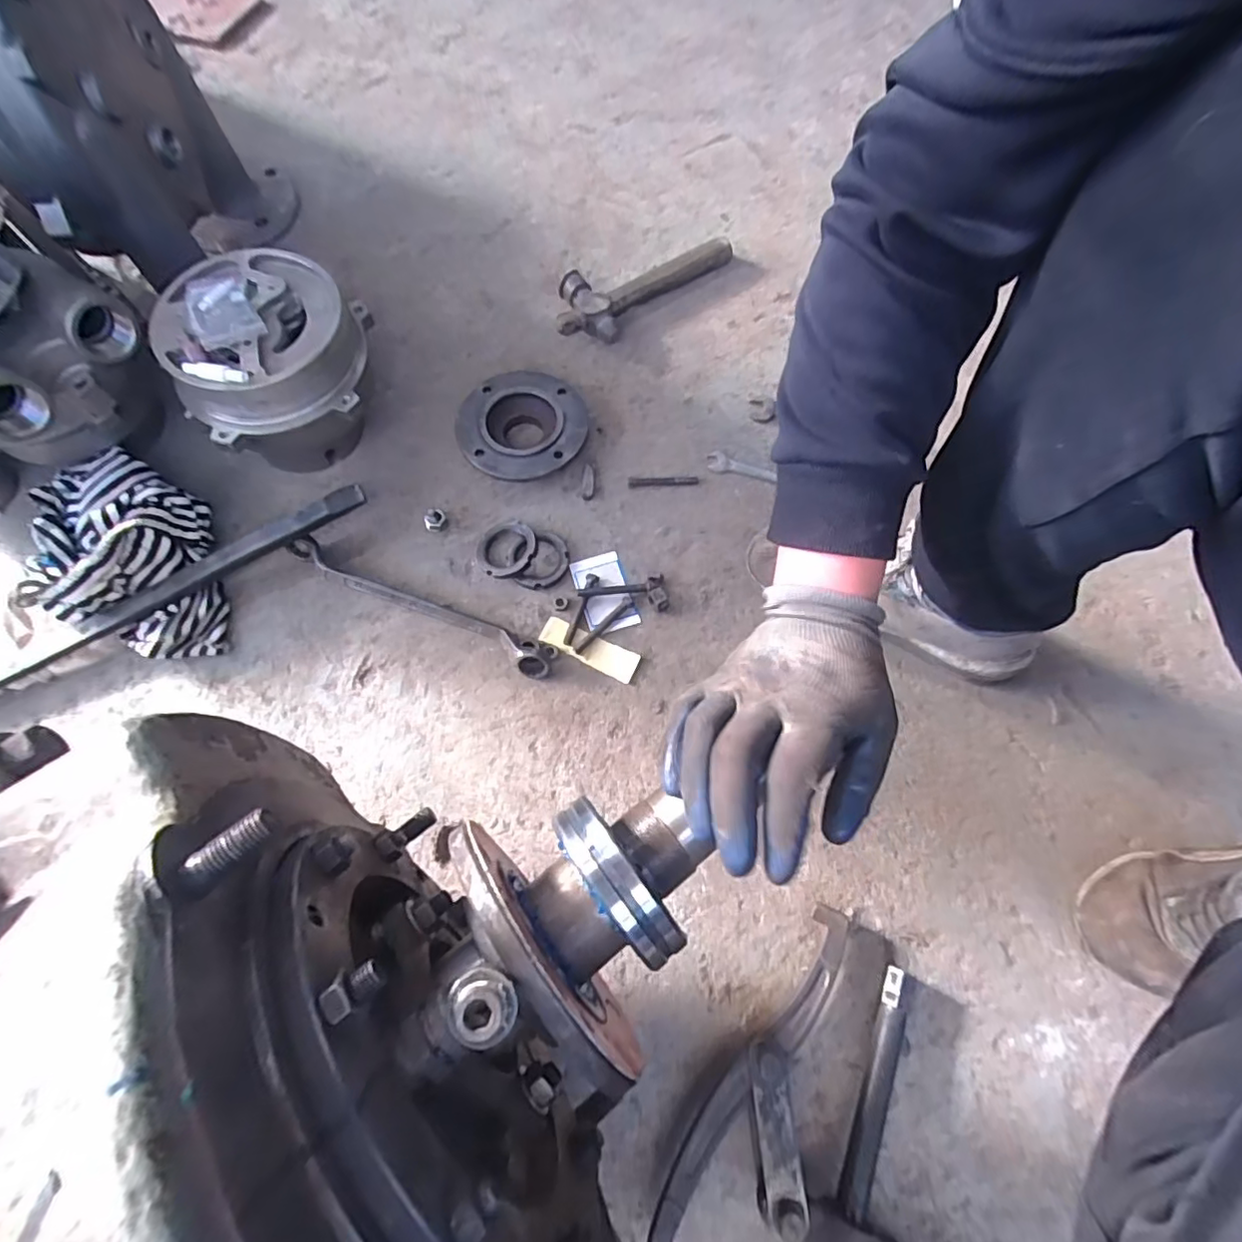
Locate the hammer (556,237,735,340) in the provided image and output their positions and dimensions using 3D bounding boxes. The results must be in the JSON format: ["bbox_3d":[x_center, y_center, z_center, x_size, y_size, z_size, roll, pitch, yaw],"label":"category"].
[{"bbox_3d":[0.023,-0.469,0.798,0.279,0.035,0.111,-40,75,-15],"label":"hammer"}]

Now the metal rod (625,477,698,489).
[{"bbox_3d":[0.050,-0.166,0.701,0.083,0.005,0.013,-3,69,-3],"label":"metal rod"}]

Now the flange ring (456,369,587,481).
[{"bbox_3d":[-0.117,-0.228,0.705,0.150,0.044,0.141,1,69,-1],"label":"flange ring"}]

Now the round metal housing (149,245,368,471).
[{"bbox_3d":[-0.365,-0.272,0.646,0.187,0.163,0.186,-16,71,-6],"label":"round metal housing"}]

